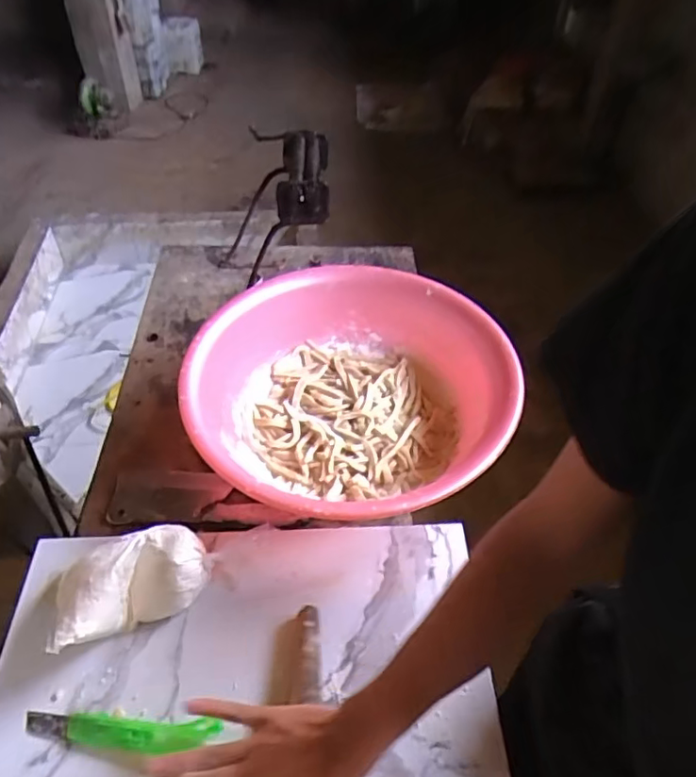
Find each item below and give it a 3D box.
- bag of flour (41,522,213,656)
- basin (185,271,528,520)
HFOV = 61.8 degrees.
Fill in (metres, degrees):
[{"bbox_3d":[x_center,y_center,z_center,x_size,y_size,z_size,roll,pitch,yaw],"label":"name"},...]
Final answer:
[{"bbox_3d":[-0.223,0.200,0.598,0.158,0.056,0.083,-23,52,-21],"label":"bag of flour"},{"bbox_3d":[-0.004,0.002,0.766,0.386,0.142,0.400,1,46,-1],"label":"basin"}]

